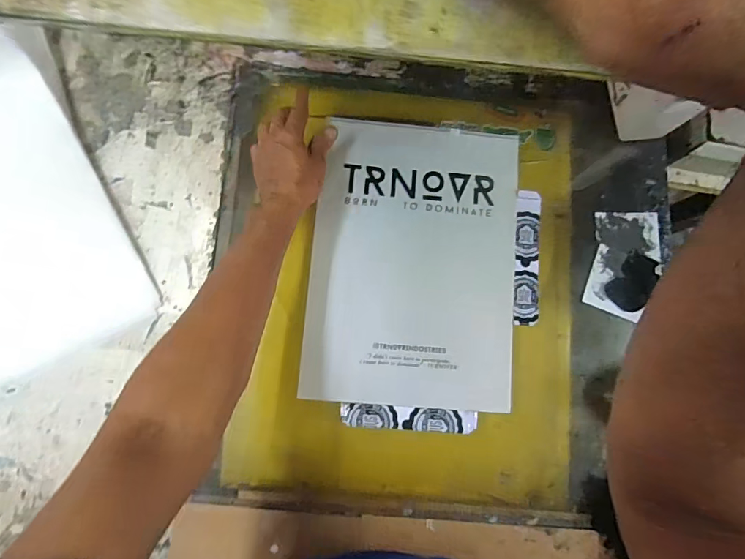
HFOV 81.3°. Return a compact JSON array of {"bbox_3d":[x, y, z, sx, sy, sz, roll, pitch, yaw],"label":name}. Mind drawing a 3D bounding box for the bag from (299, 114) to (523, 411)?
[{"bbox_3d":[0.052,-0.023,0.533,0.245,0.012,0.344,6,82,-4],"label":"bag"}]

